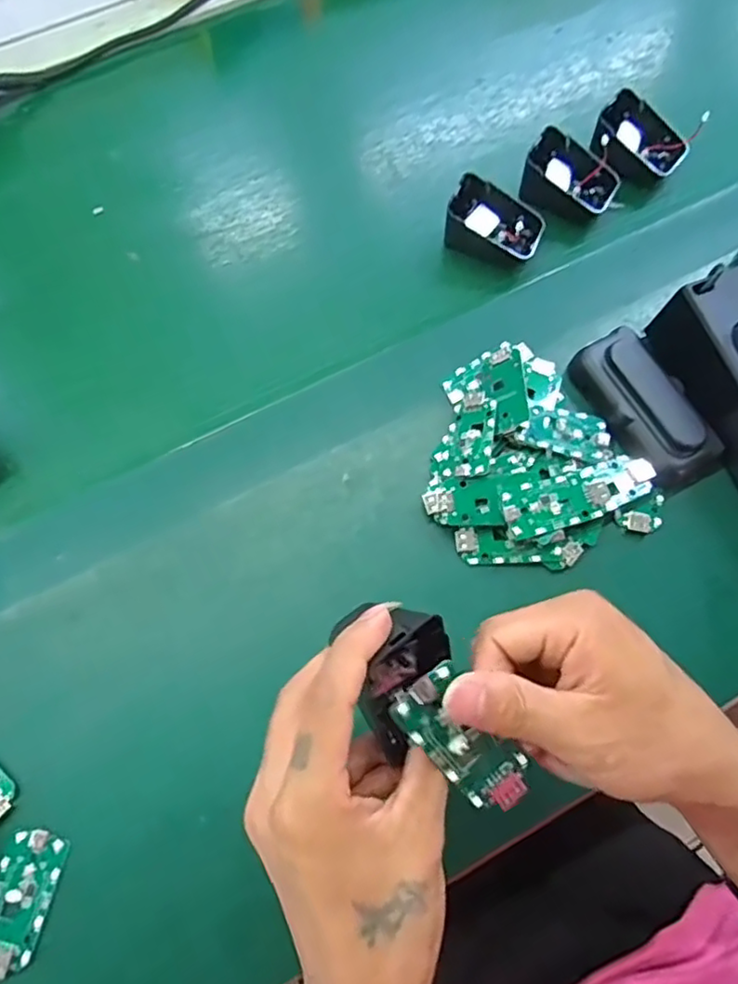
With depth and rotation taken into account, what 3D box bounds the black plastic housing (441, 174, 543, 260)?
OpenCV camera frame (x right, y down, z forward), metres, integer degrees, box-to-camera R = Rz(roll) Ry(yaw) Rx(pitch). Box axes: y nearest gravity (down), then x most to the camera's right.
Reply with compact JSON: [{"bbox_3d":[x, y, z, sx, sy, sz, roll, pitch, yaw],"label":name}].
[{"bbox_3d":[0.091,-0.192,0.452,0.067,0.038,0.044,19,71,8],"label":"black plastic housing"}]

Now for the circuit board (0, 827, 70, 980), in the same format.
[{"bbox_3d":[-0.181,0.212,0.323,0.030,0.007,0.065,10,69,5],"label":"circuit board"}]

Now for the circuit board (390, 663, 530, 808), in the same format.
[{"bbox_3d":[0.039,0.100,0.251,0.031,0.007,0.063,-45,96,-14],"label":"circuit board"}]

